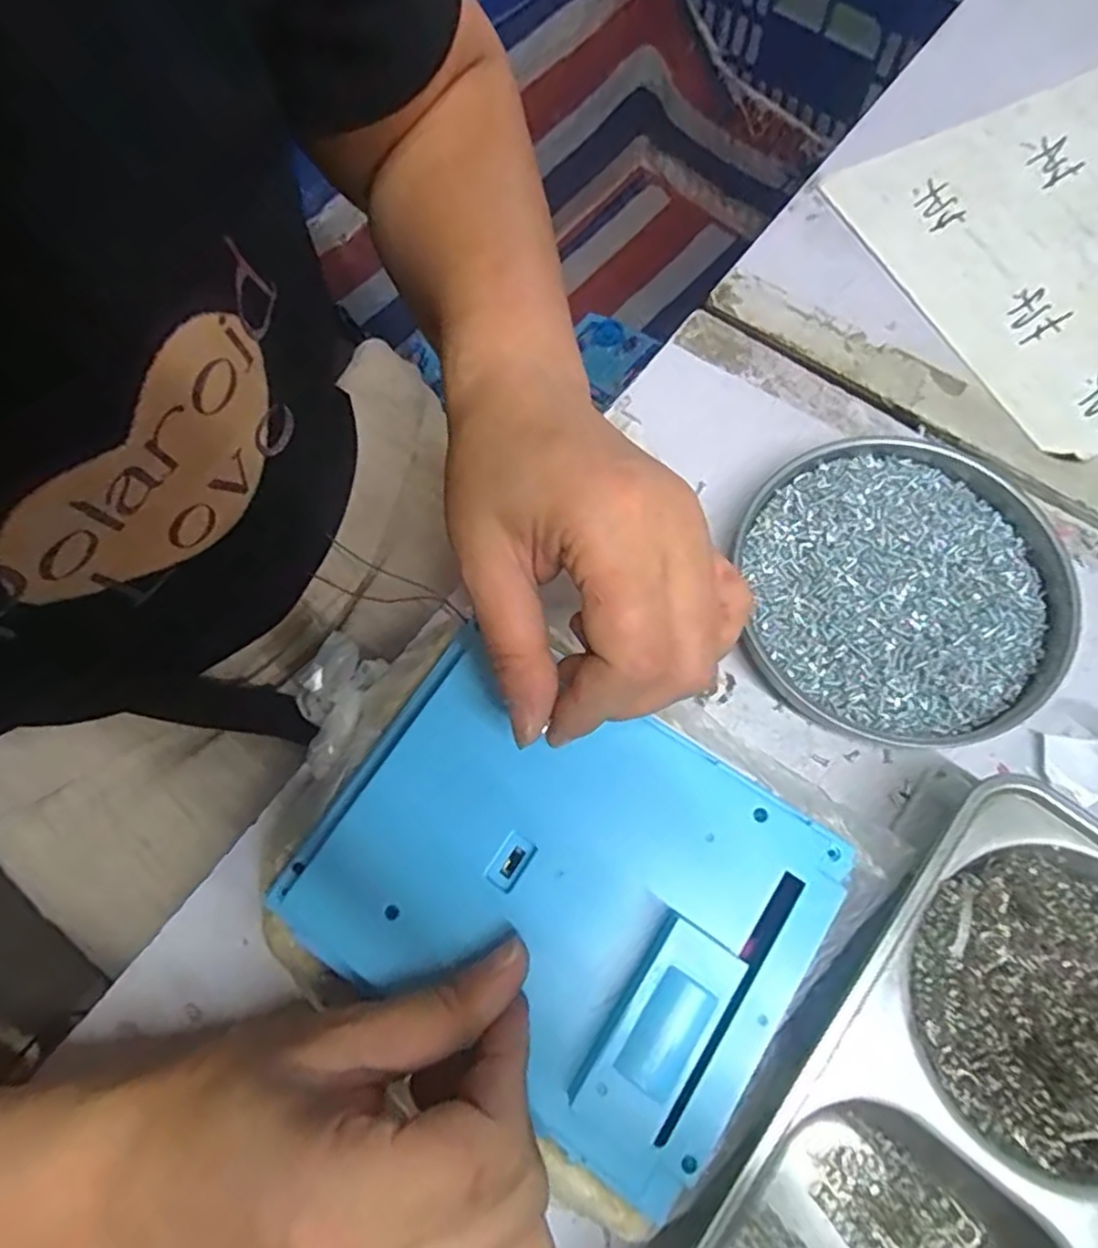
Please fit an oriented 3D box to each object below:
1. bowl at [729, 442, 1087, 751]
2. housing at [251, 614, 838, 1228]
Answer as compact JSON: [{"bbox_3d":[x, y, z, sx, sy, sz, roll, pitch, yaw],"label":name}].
[{"bbox_3d":[0.154,-0.015,0.303,0.131,0.018,0.131,-1,71,2],"label":"bowl"},{"bbox_3d":[0.003,0.081,0.222,0.156,0.020,0.119,30,75,12],"label":"housing"}]

